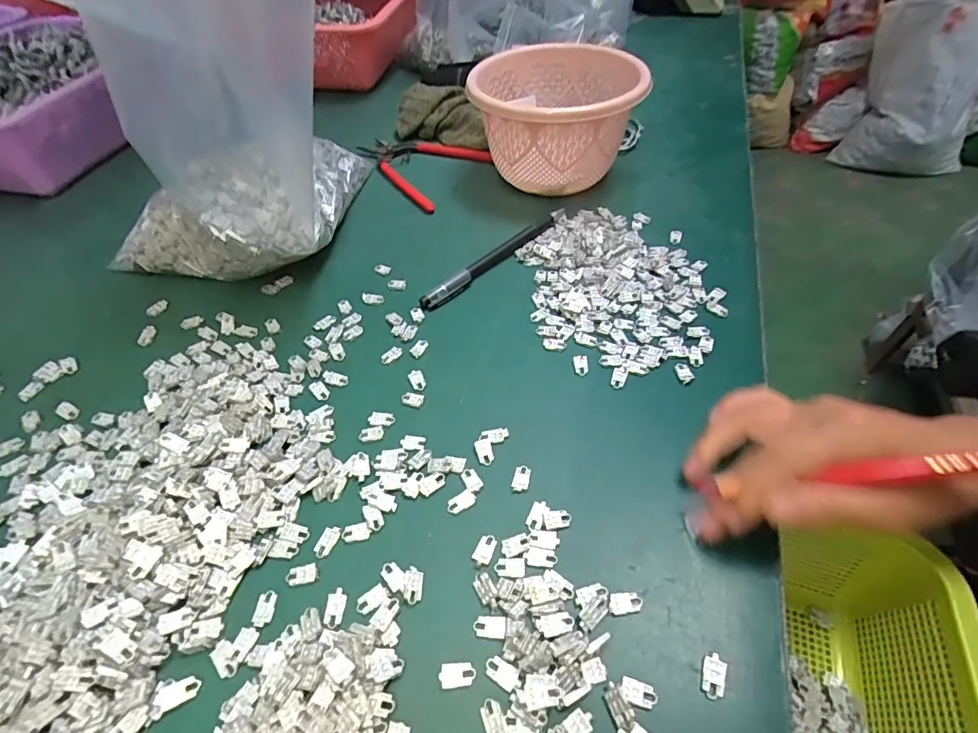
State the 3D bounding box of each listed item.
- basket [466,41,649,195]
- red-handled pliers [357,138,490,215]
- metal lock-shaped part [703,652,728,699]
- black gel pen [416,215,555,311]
[{"bbox_3d":[0.060,-0.215,0.431,0.138,0.087,0.144,-2,49,2],"label":"basket"},{"bbox_3d":[-0.057,-0.207,0.486,0.098,0.010,0.146,-30,54,-21],"label":"red-handled pliers"},{"bbox_3d":[0.092,0.126,0.196,0.008,0.004,0.016,16,52,16],"label":"metal lock-shaped part"},{"bbox_3d":[0.001,-0.085,0.381,0.017,0.010,0.139,34,59,28],"label":"black gel pen"}]

